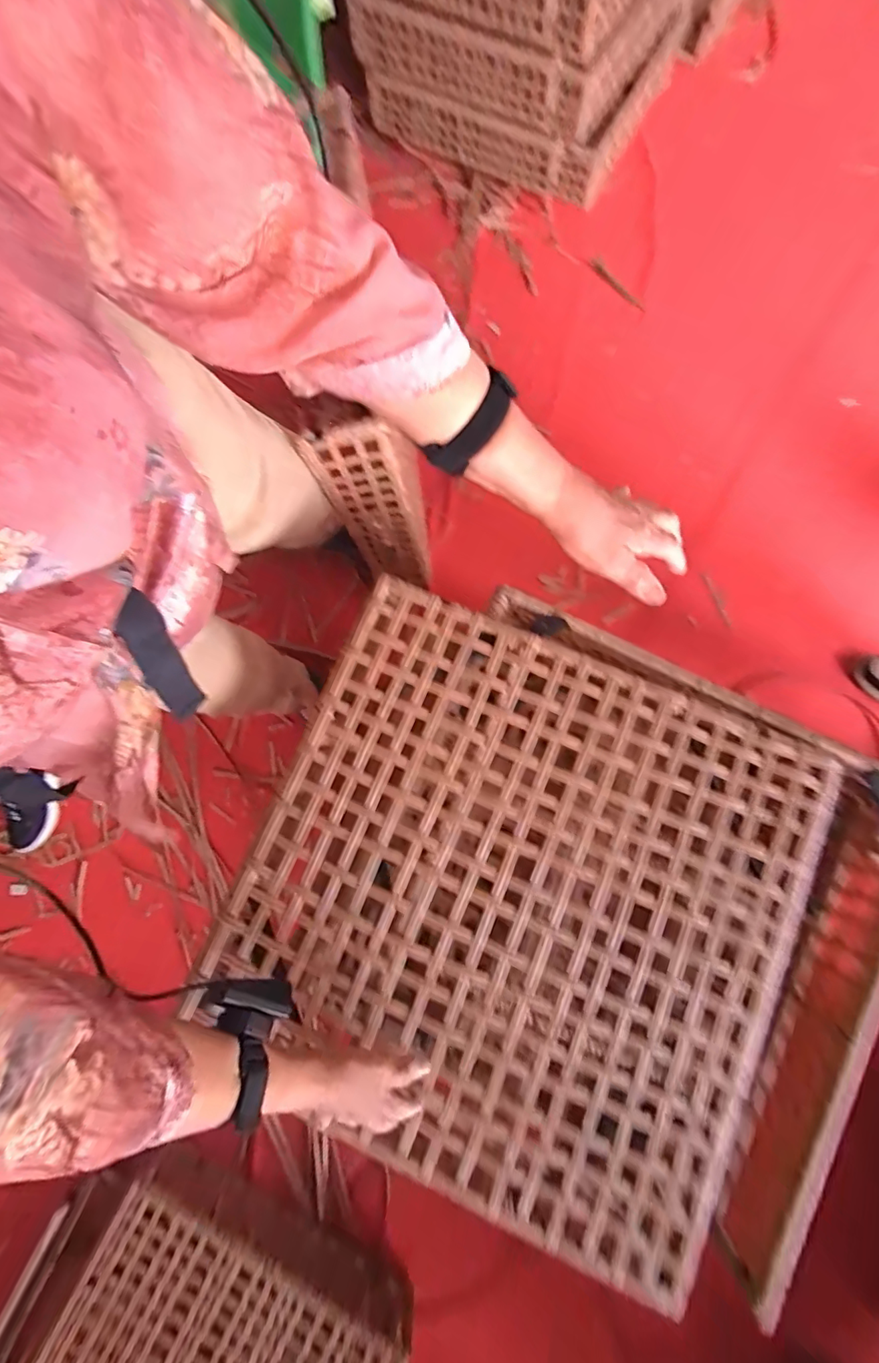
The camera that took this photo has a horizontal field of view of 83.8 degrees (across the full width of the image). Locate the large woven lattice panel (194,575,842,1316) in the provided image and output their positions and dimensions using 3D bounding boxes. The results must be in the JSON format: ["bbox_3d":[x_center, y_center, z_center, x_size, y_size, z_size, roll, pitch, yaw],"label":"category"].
[{"bbox_3d":[0.091,0.258,0.590,0.620,0.026,0.614,23,80,5],"label":"large woven lattice panel"}]

